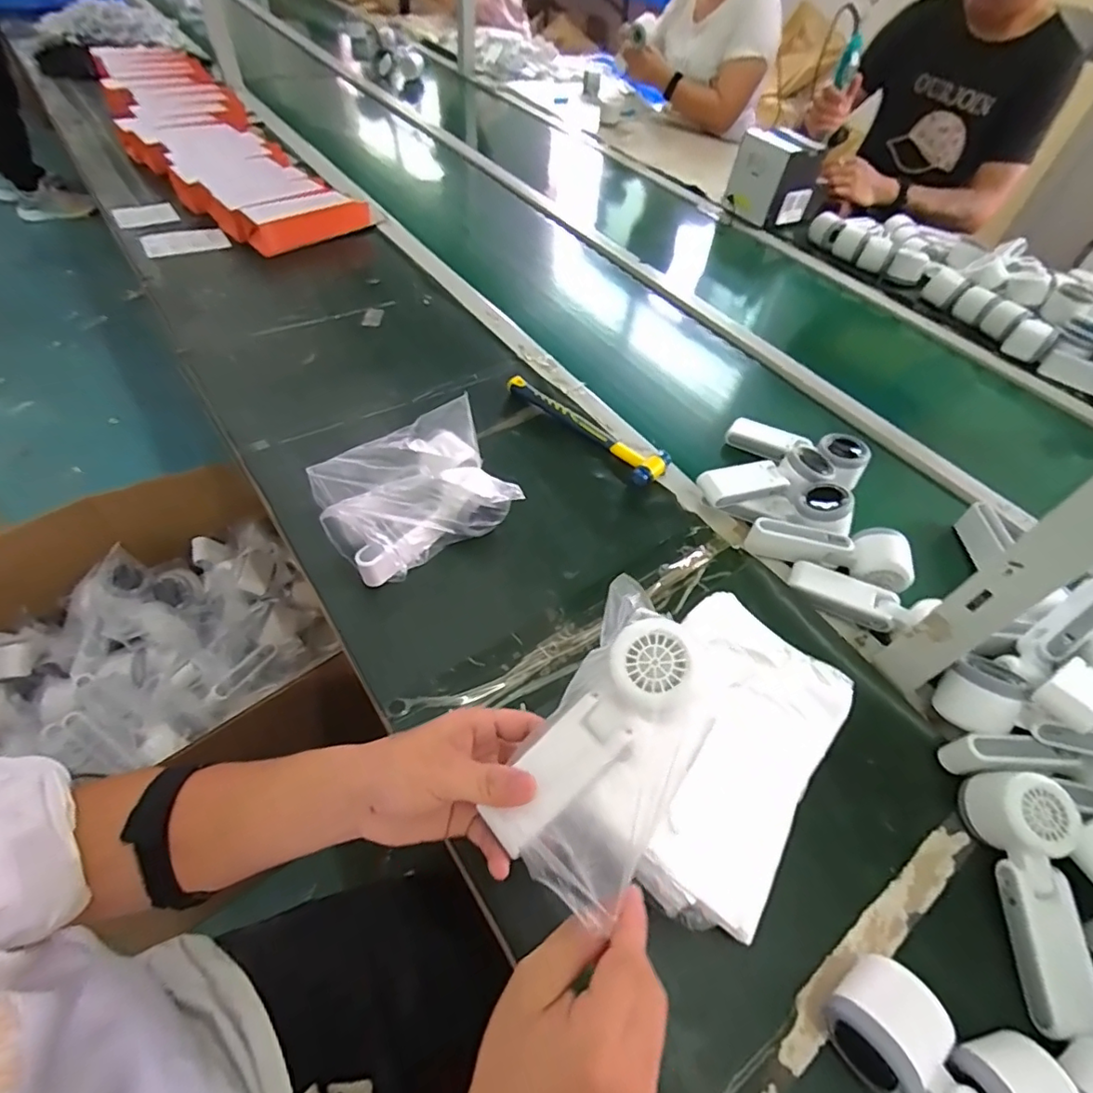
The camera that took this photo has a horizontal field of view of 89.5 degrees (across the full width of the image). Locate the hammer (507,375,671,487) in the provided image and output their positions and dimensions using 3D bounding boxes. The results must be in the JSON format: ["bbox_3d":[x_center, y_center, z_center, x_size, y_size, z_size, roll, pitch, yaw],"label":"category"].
[{"bbox_3d":[0.051,-0.159,0.716,0.059,0.024,0.239,-37,64,-26],"label":"hammer"}]

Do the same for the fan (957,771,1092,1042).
[{"bbox_3d":[0.370,0.254,0.404,0.061,0.056,0.164,5,54,0],"label":"fan"}]

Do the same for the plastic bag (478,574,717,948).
[{"bbox_3d":[0.041,0.110,0.329,0.092,0.037,0.176,20,75,11],"label":"plastic bag"}]

